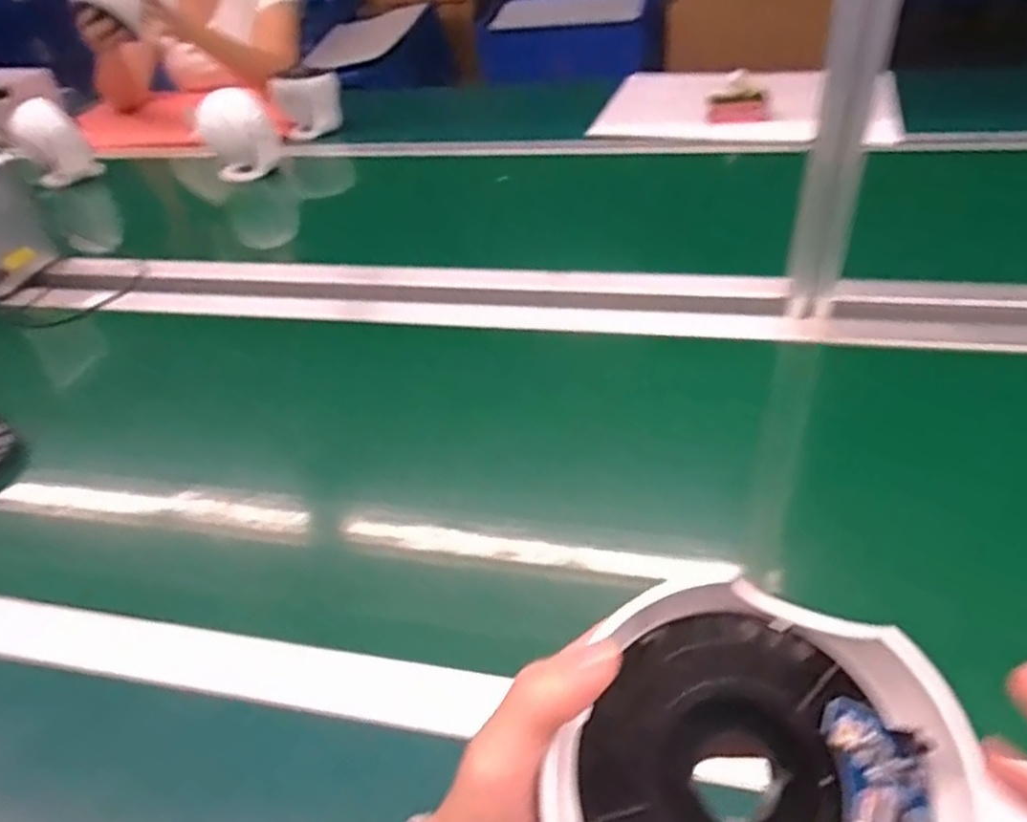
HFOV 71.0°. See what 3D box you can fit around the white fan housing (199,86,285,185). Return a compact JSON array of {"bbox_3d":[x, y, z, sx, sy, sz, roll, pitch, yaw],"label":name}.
[{"bbox_3d":[-0.465,-0.468,1.228,0.118,0.139,0.102,-17,41,-13],"label":"white fan housing"}]

